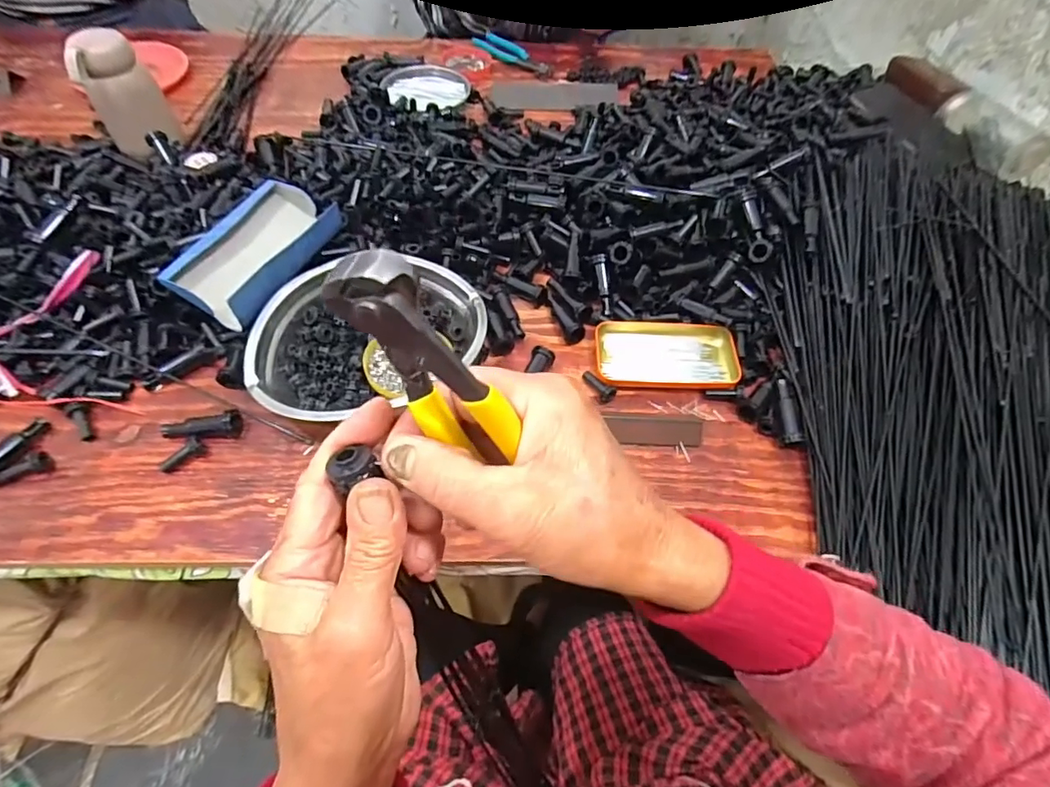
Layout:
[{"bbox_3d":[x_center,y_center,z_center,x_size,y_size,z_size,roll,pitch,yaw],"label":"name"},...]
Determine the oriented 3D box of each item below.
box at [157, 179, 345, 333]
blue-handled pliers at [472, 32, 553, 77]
[{"bbox_3d":[-0.270,-0.147,0.551,0.096,0.038,0.170,23,59,12],"label":"box"},{"bbox_3d":[-0.025,-0.581,0.923,0.058,0.018,0.180,-34,64,-22],"label":"blue-handled pliers"}]

